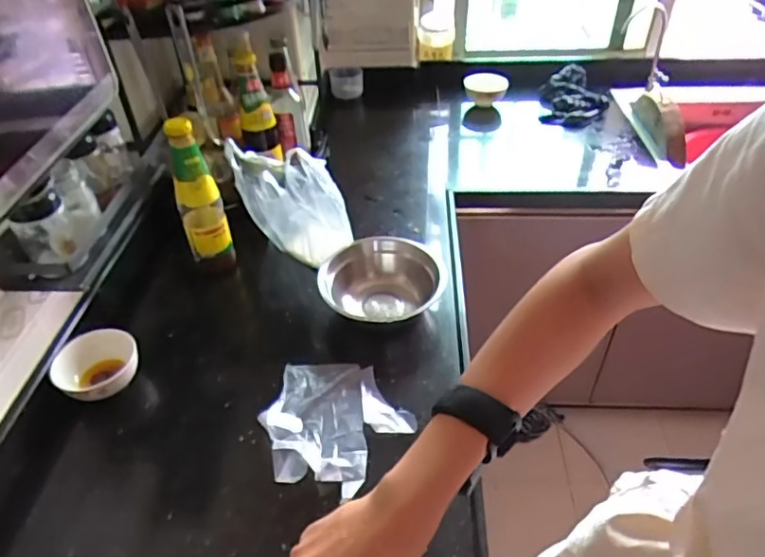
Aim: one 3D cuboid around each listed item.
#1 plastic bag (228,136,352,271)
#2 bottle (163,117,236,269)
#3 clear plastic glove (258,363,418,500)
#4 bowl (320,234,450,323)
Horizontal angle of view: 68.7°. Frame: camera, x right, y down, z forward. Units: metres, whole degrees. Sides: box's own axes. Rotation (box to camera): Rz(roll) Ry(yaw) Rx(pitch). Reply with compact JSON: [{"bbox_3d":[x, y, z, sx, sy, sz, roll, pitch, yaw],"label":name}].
[{"bbox_3d":[-0.164,-0.138,0.980,0.221,0.198,0.078,26,48,29],"label":"plastic bag"},{"bbox_3d":[-0.299,-0.125,0.919,0.070,0.272,0.059,-15,42,-14],"label":"bottle"},{"bbox_3d":[-0.057,0.177,0.730,0.184,0.045,0.185,5,41,9],"label":"clear plastic glove"},{"bbox_3d":[-0.004,0.019,0.887,0.176,0.084,0.175,-1,41,1],"label":"bowl"}]

